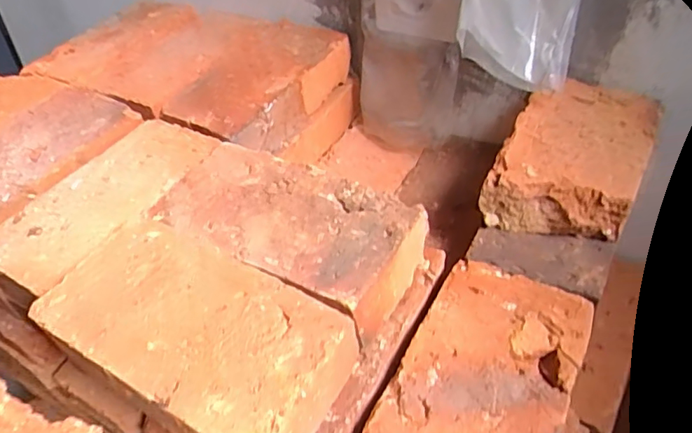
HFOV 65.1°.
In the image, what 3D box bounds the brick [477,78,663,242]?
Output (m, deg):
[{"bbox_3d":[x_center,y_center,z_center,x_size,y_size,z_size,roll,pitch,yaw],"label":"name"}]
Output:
[{"bbox_3d":[0.181,-0.044,0.433,0.099,0.051,0.144,20,52,25],"label":"brick"}]

